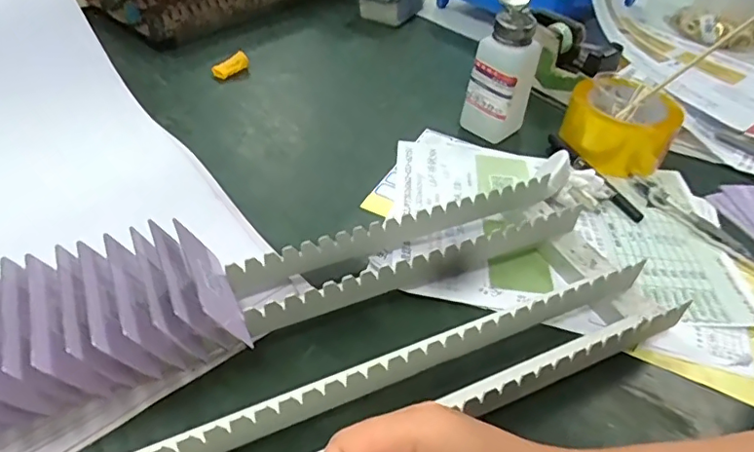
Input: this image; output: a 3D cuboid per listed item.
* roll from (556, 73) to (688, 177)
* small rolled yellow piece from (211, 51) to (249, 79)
[{"bbox_3d":[0.258,-0.105,0.590,0.100,0.084,0.100,3,43,-3],"label":"roll"},{"bbox_3d":[-0.176,-0.193,0.666,0.045,0.013,0.020,-37,56,-15],"label":"small rolled yellow piece"}]

